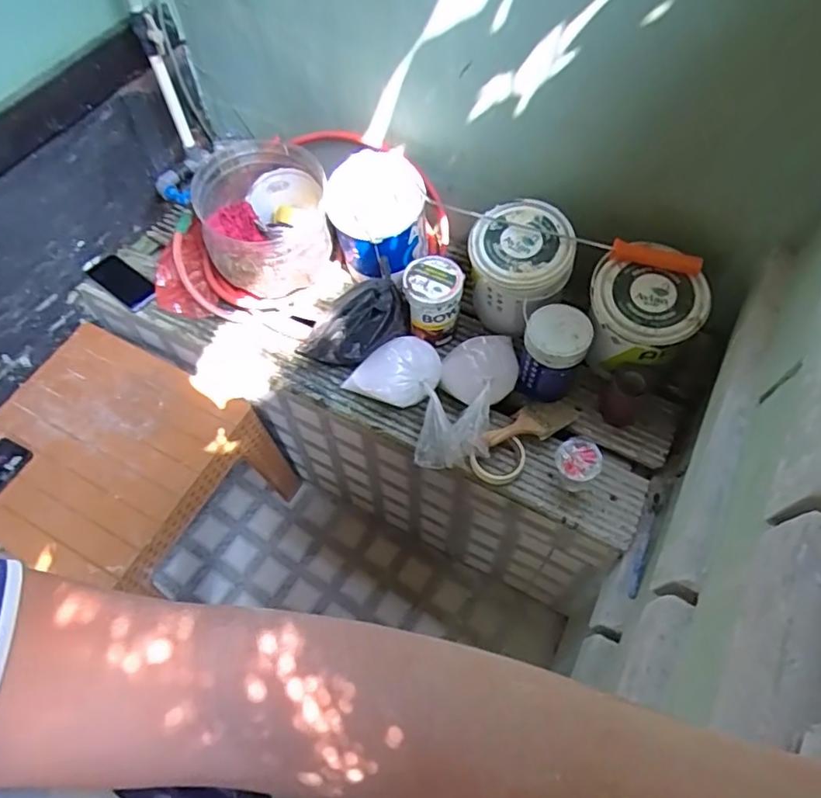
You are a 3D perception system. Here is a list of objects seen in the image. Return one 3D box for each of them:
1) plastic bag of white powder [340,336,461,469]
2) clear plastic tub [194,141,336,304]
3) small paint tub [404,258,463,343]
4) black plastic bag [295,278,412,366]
[{"bbox_3d":[0.002,0.011,1.056,0.165,0.103,0.239,-24,62,-13],"label":"plastic bag of white powder"},{"bbox_3d":[-0.282,-0.350,1.166,0.233,0.173,0.249,0,59,0],"label":"clear plastic tub"},{"bbox_3d":[0.042,-0.185,1.130,0.103,0.146,0.099,0,59,0],"label":"small paint tub"},{"bbox_3d":[-0.098,-0.131,1.114,0.221,0.153,0.106,-18,61,-10],"label":"black plastic bag"}]

